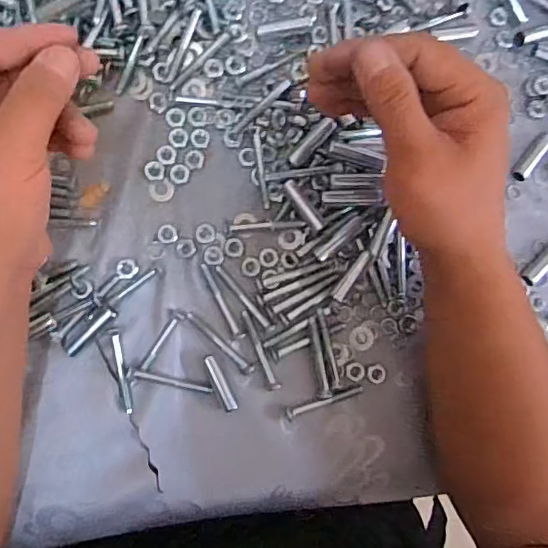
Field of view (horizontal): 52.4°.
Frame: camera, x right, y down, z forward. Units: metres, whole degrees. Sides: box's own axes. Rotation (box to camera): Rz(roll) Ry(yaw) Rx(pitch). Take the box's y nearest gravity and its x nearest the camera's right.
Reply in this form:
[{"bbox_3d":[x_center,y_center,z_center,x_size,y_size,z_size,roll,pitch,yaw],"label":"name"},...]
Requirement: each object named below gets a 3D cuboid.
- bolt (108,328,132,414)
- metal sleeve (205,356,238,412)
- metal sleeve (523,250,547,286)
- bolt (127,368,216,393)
[{"bbox_3d":[-0.098,0.062,0.358,0.005,0.004,0.055,-11,90,-9],"label":"bolt"},{"bbox_3d":[-0.035,0.072,0.367,0.008,0.007,0.039,-26,92,-9],"label":"metal sleeve"},{"bbox_3d":[0.199,-0.007,0.406,0.041,0.010,0.013,-40,94,-8],"label":"metal sleeve"},{"bbox_3d":[-0.067,0.070,0.362,0.055,0.004,0.008,10,86,-8],"label":"bolt"}]

